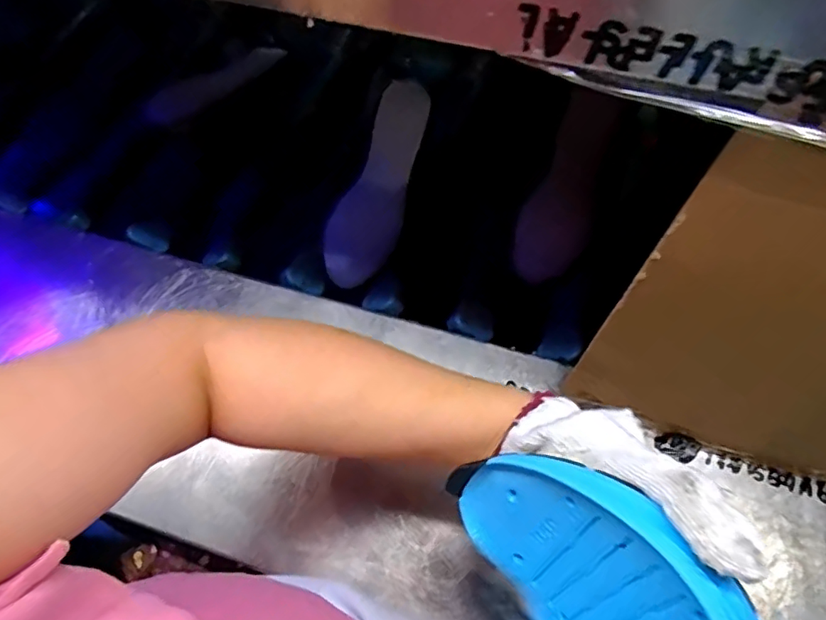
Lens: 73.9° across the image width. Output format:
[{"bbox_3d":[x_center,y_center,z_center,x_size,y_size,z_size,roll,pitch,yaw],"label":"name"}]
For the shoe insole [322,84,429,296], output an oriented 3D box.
[{"bbox_3d":[-0.034,-0.127,0.582,0.072,0.011,0.214,24,102,-11],"label":"shoe insole"}]

